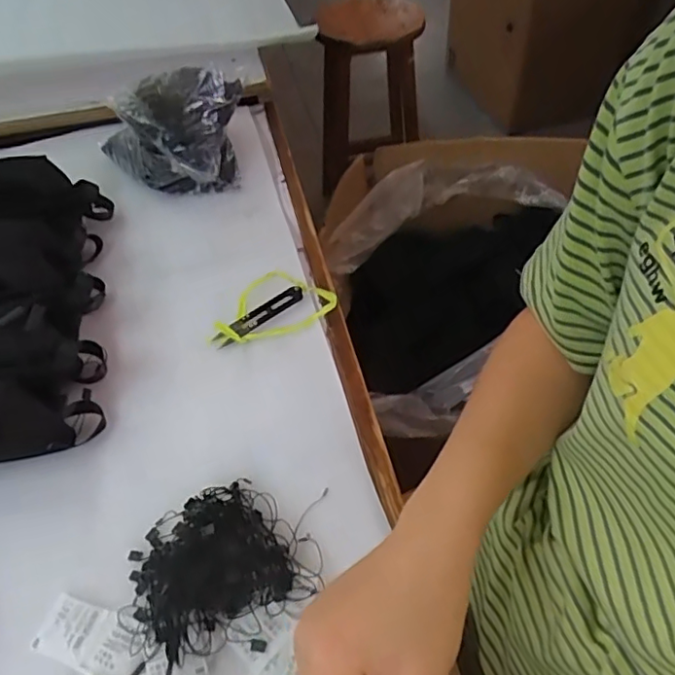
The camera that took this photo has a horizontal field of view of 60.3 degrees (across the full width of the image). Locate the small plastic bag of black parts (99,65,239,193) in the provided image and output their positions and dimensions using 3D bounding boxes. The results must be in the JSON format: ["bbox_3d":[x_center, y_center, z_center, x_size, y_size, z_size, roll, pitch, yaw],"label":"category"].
[{"bbox_3d":[-0.198,-0.242,0.715,0.182,0.133,0.131,-14,50,-8],"label":"small plastic bag of black parts"}]

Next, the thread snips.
[{"bbox_3d":[-0.078,-0.022,0.583,0.101,0.011,0.021,-32,55,-21],"label":"thread snips"}]

